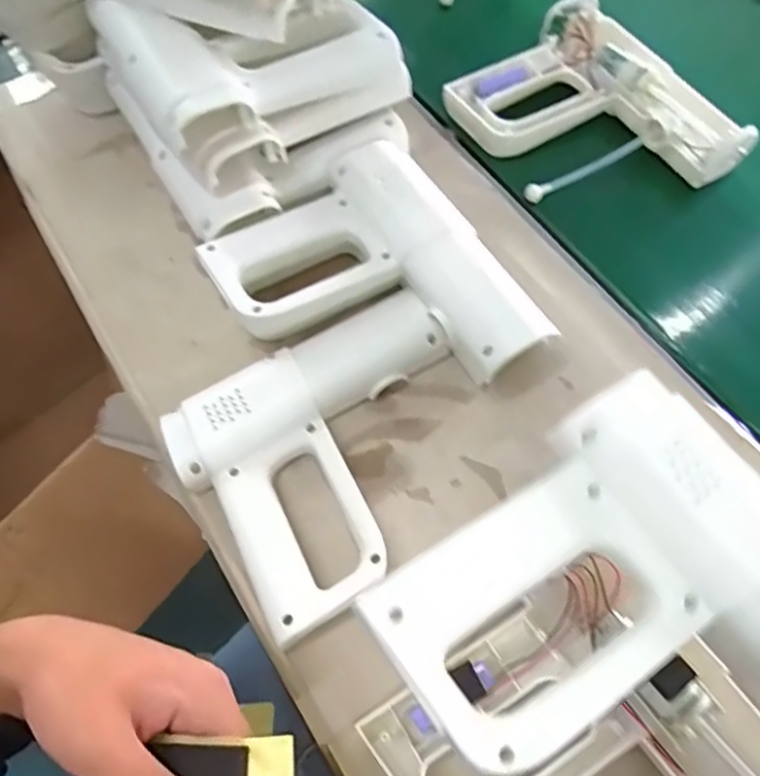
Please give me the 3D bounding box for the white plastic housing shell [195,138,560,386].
[{"bbox_3d":[0.000,-0.075,0.452,0.188,0.057,0.195,-33,68,-14],"label":"white plastic housing shell"}]

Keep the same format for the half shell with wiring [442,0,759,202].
[{"bbox_3d":[0.187,-0.242,0.554,0.185,0.030,0.209,-29,67,-12],"label":"half shell with wiring"}]

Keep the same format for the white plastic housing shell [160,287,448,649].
[{"bbox_3d":[-0.023,0.036,0.431,0.199,0.030,0.169,-34,68,-14],"label":"white plastic housing shell"}]

